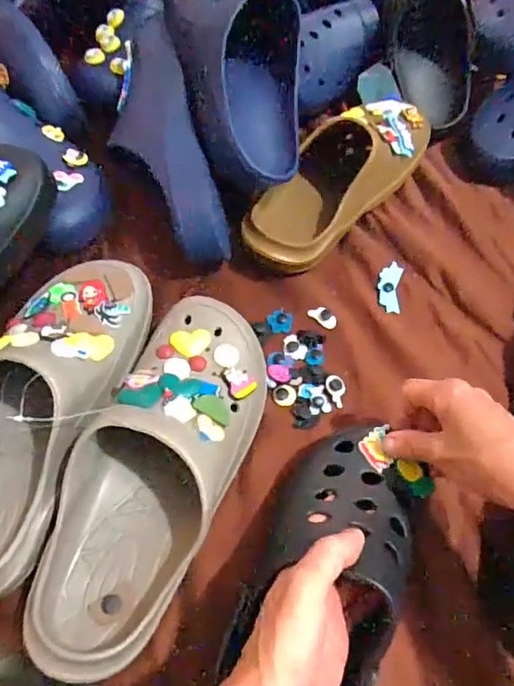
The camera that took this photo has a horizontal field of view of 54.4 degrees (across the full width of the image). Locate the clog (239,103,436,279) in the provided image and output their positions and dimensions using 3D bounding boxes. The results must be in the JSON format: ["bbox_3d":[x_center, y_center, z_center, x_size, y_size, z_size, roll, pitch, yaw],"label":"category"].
[{"bbox_3d":[0.087,-0.185,0.551,0.114,0.085,0.274,34,61,16],"label":"clog"}]

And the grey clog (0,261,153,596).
[{"bbox_3d":[-0.172,0.044,0.387,0.110,0.095,0.283,21,71,8],"label":"grey clog"}]

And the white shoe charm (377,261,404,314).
[{"bbox_3d":[0.142,-0.060,0.535,0.025,0.004,0.063,13,58,3],"label":"white shoe charm"}]

